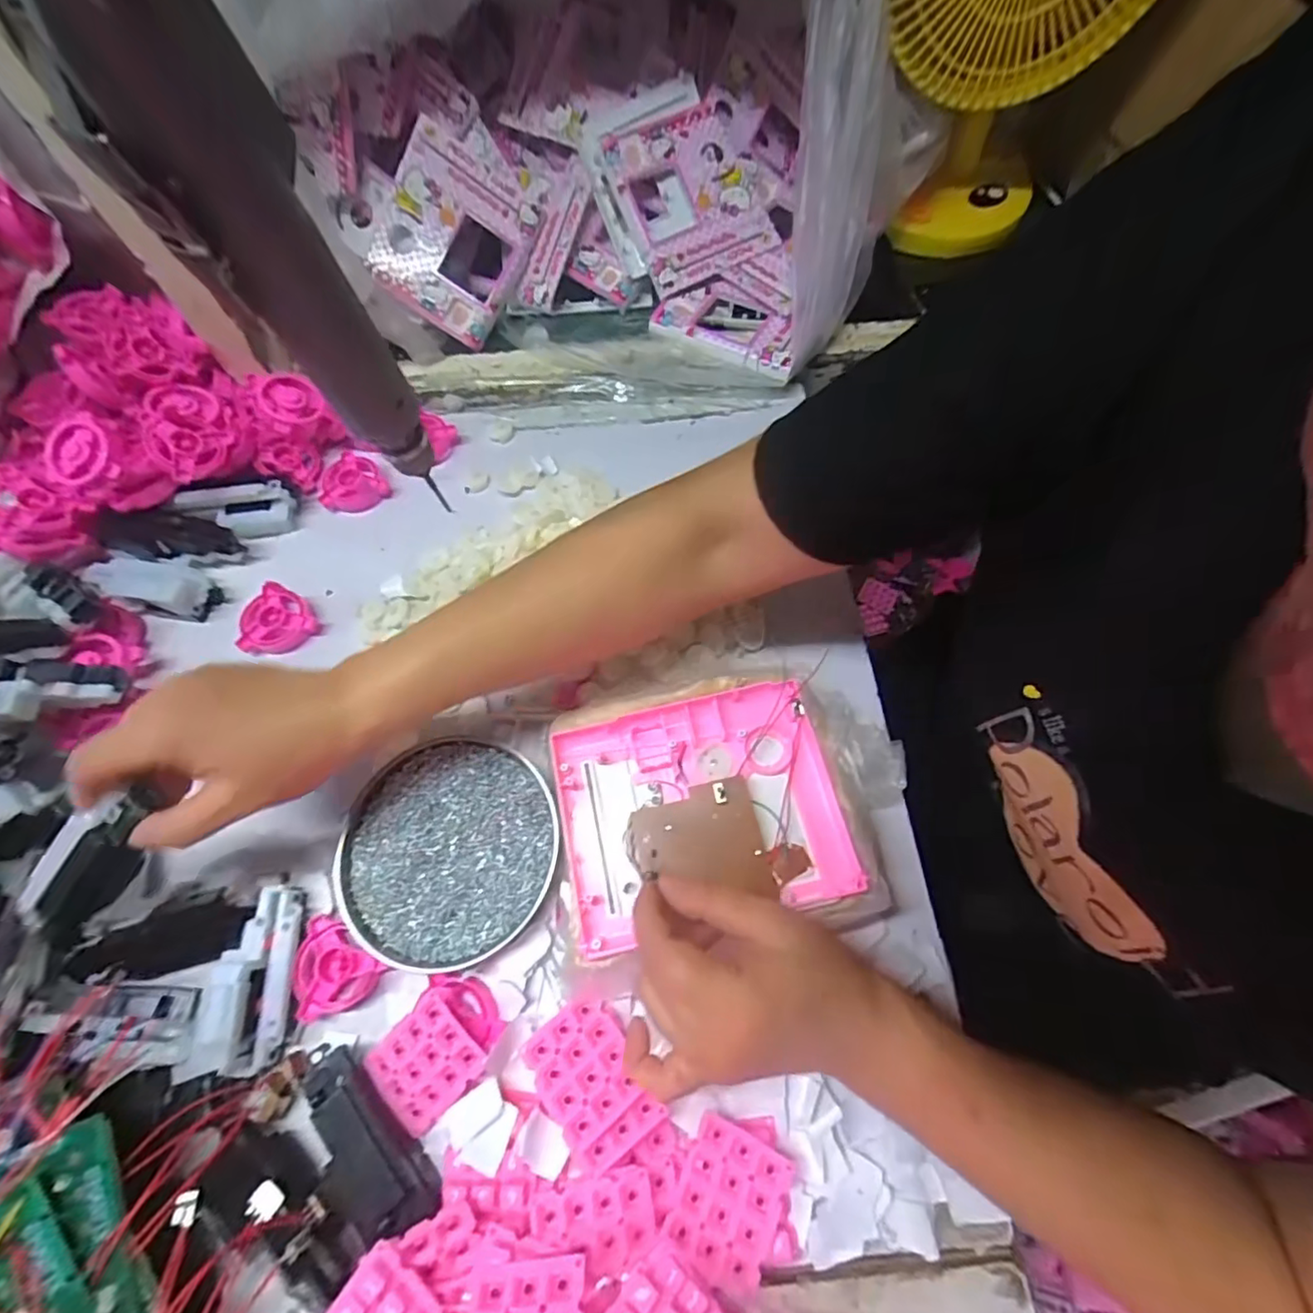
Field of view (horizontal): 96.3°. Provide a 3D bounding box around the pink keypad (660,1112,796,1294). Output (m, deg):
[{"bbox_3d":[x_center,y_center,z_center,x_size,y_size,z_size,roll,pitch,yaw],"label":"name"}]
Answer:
[{"bbox_3d":[0.037,0.273,0.295,0.050,0.006,0.057,27,64,8],"label":"pink keypad"}]

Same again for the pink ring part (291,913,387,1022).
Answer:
[{"bbox_3d":[-0.194,0.187,0.347,0.055,0.013,0.048,31,71,13],"label":"pink ring part"}]

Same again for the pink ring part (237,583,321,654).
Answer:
[{"bbox_3d":[-0.289,-0.026,0.443,0.052,0.018,0.046,-37,71,-14],"label":"pink ring part"}]

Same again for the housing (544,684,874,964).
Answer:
[{"bbox_3d":[0.025,0.091,0.358,0.164,0.017,0.131,-12,67,-4],"label":"housing"}]

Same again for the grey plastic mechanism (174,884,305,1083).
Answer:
[{"bbox_3d":[-0.231,0.182,0.334,0.038,0.025,0.094,1,67,1],"label":"grey plastic mechanism"}]

